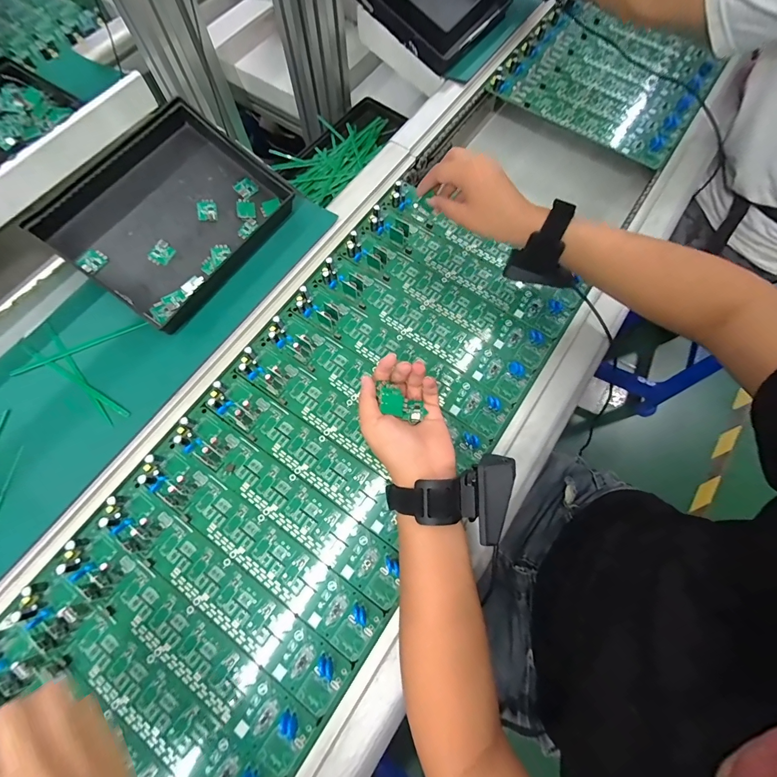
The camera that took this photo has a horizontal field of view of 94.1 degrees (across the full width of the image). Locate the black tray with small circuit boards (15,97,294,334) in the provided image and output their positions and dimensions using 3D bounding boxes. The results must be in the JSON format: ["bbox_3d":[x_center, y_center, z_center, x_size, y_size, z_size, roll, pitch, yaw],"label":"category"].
[{"bbox_3d":[-0.242,-0.201,0.413,0.170,0.029,0.228,37,75,-10],"label":"black tray with small circuit boards"}]

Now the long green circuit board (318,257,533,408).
[{"bbox_3d":[0.037,-0.074,0.416,0.269,0.014,0.046,34,74,10],"label":"long green circuit board"}]

